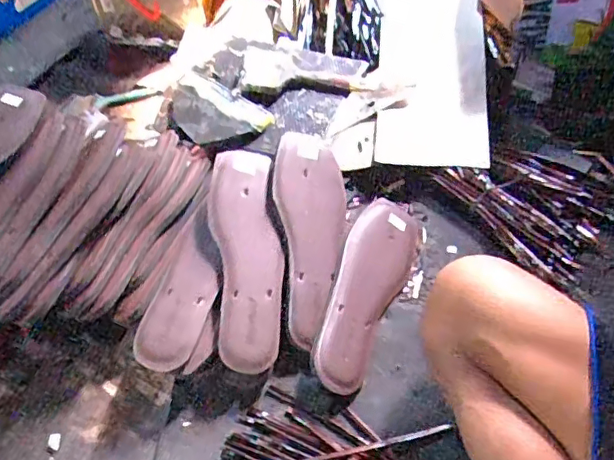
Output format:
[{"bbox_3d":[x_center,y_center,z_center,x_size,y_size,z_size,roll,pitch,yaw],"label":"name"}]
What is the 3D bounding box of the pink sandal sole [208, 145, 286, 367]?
[{"bbox_3d":[-0.069,0.027,0.642,0.077,0.021,0.261,-7,70,0],"label":"pink sandal sole"}]

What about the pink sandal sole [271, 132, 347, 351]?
[{"bbox_3d":[0.004,0.008,0.656,0.101,0.014,0.245,12,73,-30],"label":"pink sandal sole"}]

